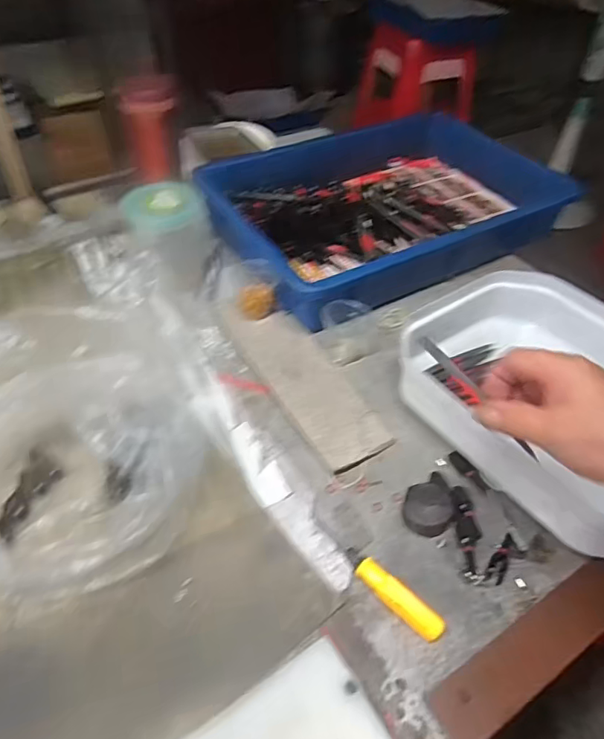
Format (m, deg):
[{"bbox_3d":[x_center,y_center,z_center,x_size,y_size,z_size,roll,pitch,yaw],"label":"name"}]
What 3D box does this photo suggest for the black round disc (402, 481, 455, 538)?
[{"bbox_3d":[0.100,0.111,0.424,0.039,0.024,0.031,28,51,22],"label":"black round disc"}]

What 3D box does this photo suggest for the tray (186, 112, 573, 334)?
[{"bbox_3d":[0.114,-0.218,0.711,0.426,0.077,0.316,-21,51,-22],"label":"tray"}]

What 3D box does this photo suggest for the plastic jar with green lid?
[{"bbox_3d":[-0.143,-0.142,0.587,0.081,0.097,0.097,-2,47,-5],"label":"plastic jar with green lid"}]

